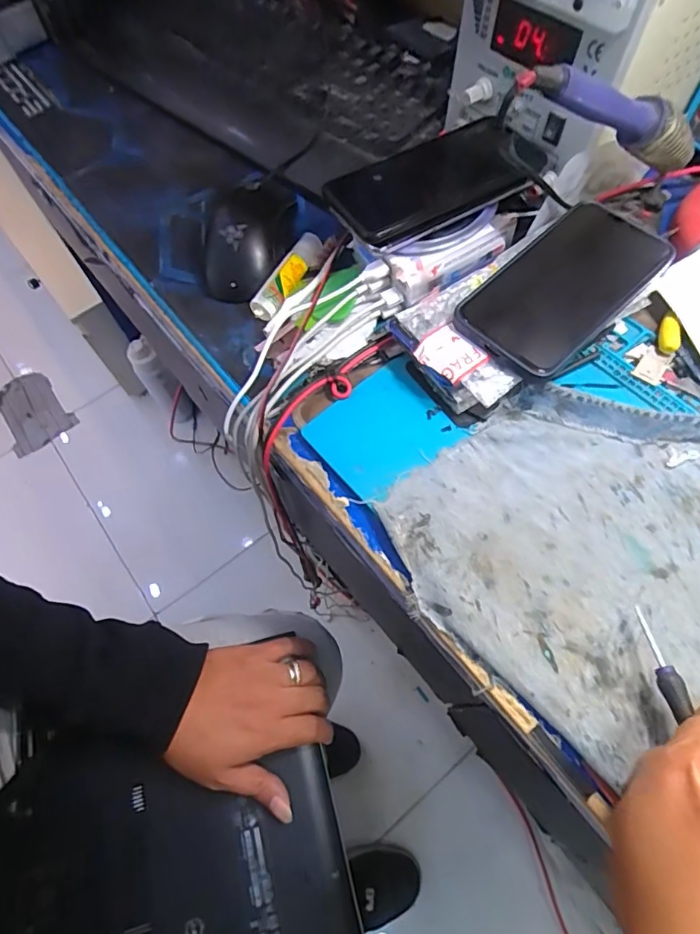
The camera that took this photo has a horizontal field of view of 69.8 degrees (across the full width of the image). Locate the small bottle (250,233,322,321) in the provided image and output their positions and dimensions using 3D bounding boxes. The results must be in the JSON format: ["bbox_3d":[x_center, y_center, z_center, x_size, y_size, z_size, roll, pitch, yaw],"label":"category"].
[{"bbox_3d":[-0.048,-0.155,0.411,0.020,0.019,0.083,28,69,15],"label":"small bottle"}]

